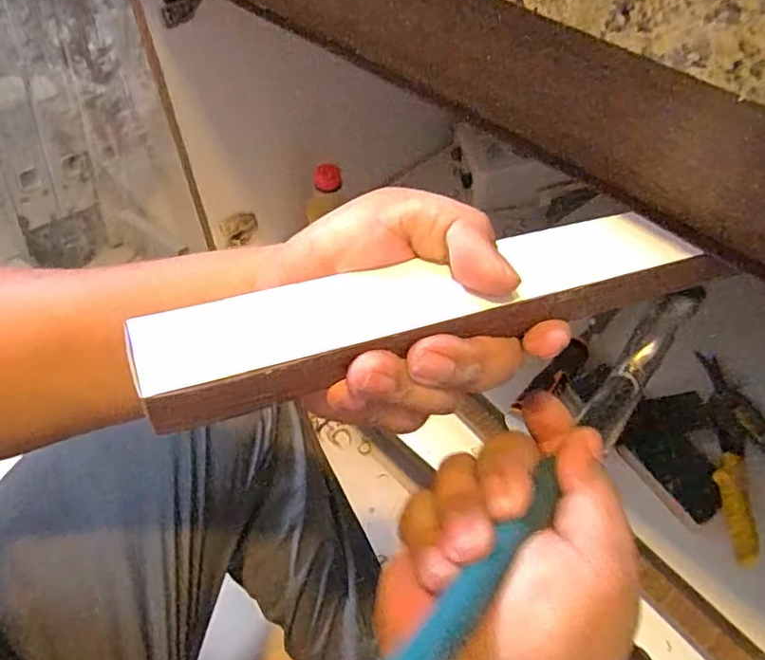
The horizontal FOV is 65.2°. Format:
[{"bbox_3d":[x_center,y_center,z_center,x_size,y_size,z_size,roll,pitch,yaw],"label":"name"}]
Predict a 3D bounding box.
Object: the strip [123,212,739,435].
[{"bbox_3d":[0.026,-0.010,0.227,0.222,0.021,0.037,-14,53,-20],"label":"strip"}]

